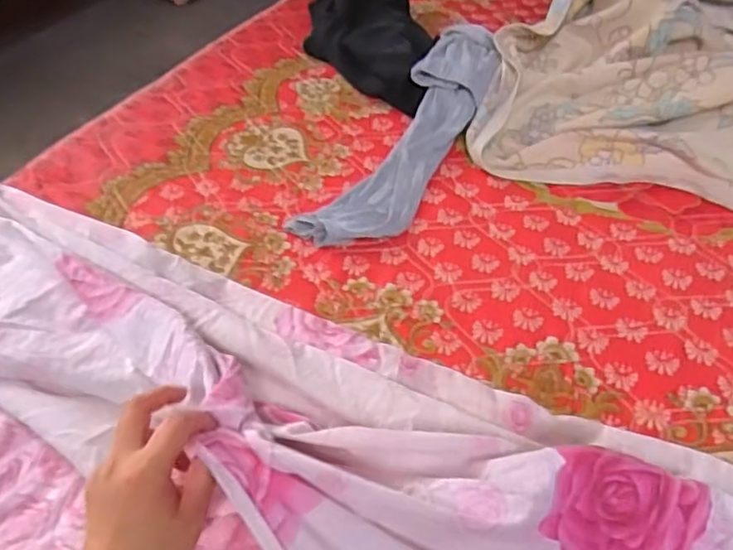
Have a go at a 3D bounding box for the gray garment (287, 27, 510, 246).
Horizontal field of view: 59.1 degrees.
[{"bbox_3d":[0.081,-0.224,0.895,0.135,0.082,0.558,19,44,17],"label":"gray garment"}]

